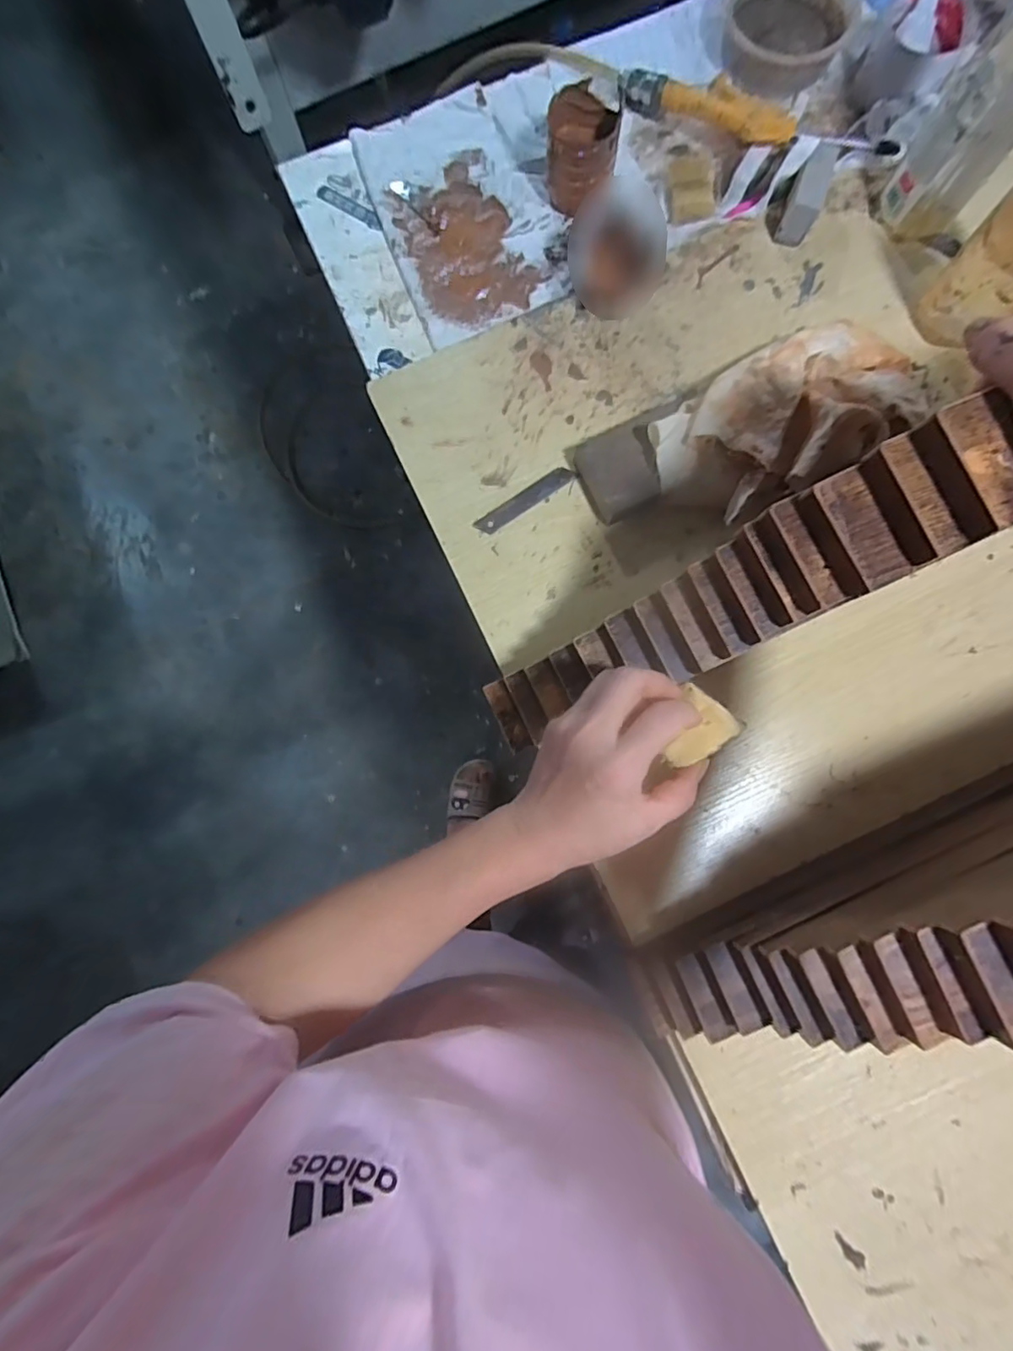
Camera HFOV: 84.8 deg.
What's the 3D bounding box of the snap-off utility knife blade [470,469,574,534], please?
[{"bbox_3d":[0.016,-0.155,0.487,0.097,0.004,0.017,-35,83,-3],"label":"snap-off utility knife blade"}]

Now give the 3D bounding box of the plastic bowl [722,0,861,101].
[{"bbox_3d":[0.273,-0.635,0.538,0.123,0.037,0.134,0,83,1],"label":"plastic bowl"}]

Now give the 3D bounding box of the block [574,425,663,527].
[{"bbox_3d":[0.096,-0.170,0.472,0.055,0.035,0.069,-22,83,-1],"label":"block"}]

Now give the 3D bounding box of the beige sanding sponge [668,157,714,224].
[{"bbox_3d":[0.171,-0.447,0.510,0.040,0.009,0.046,-17,124,2],"label":"beige sanding sponge"}]

